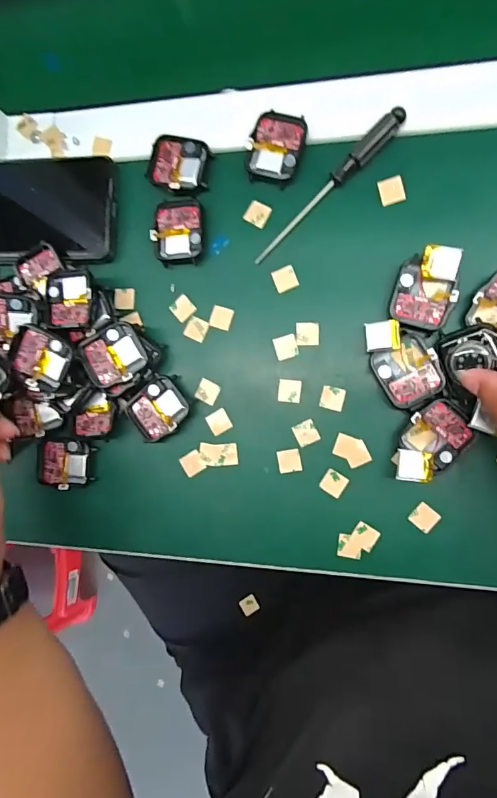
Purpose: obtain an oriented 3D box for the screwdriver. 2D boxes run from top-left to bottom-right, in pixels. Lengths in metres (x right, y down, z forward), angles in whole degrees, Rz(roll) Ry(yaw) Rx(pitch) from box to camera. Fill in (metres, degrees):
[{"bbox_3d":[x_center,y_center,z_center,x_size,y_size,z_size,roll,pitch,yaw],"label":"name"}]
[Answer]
[{"bbox_3d":[0.053,-0.142,0.304,0.129,0.017,0.012,-43,81,8],"label":"screwdriver"}]

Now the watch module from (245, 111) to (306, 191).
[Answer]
[{"bbox_3d":[0.019,-0.174,0.312,0.037,0.008,0.044,20,93,11],"label":"watch module"}]

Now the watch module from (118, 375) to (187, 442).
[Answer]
[{"bbox_3d":[-0.066,0.007,0.328,0.044,0.010,0.041,-37,82,9],"label":"watch module"}]

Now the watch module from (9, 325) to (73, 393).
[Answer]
[{"bbox_3d":[-0.144,-0.029,0.308,0.041,0.007,0.037,30,99,-2],"label":"watch module"}]

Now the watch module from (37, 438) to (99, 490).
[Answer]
[{"bbox_3d":[-0.139,0.048,0.340,0.045,0.008,0.036,0,89,12],"label":"watch module"}]

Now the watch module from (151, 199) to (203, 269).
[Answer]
[{"bbox_3d":[-0.051,-0.122,0.326,0.036,0.007,0.048,-2,88,12],"label":"watch module"}]

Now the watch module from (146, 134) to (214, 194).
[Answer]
[{"bbox_3d":[-0.050,-0.169,0.325,0.045,0.006,0.037,12,91,12],"label":"watch module"}]

